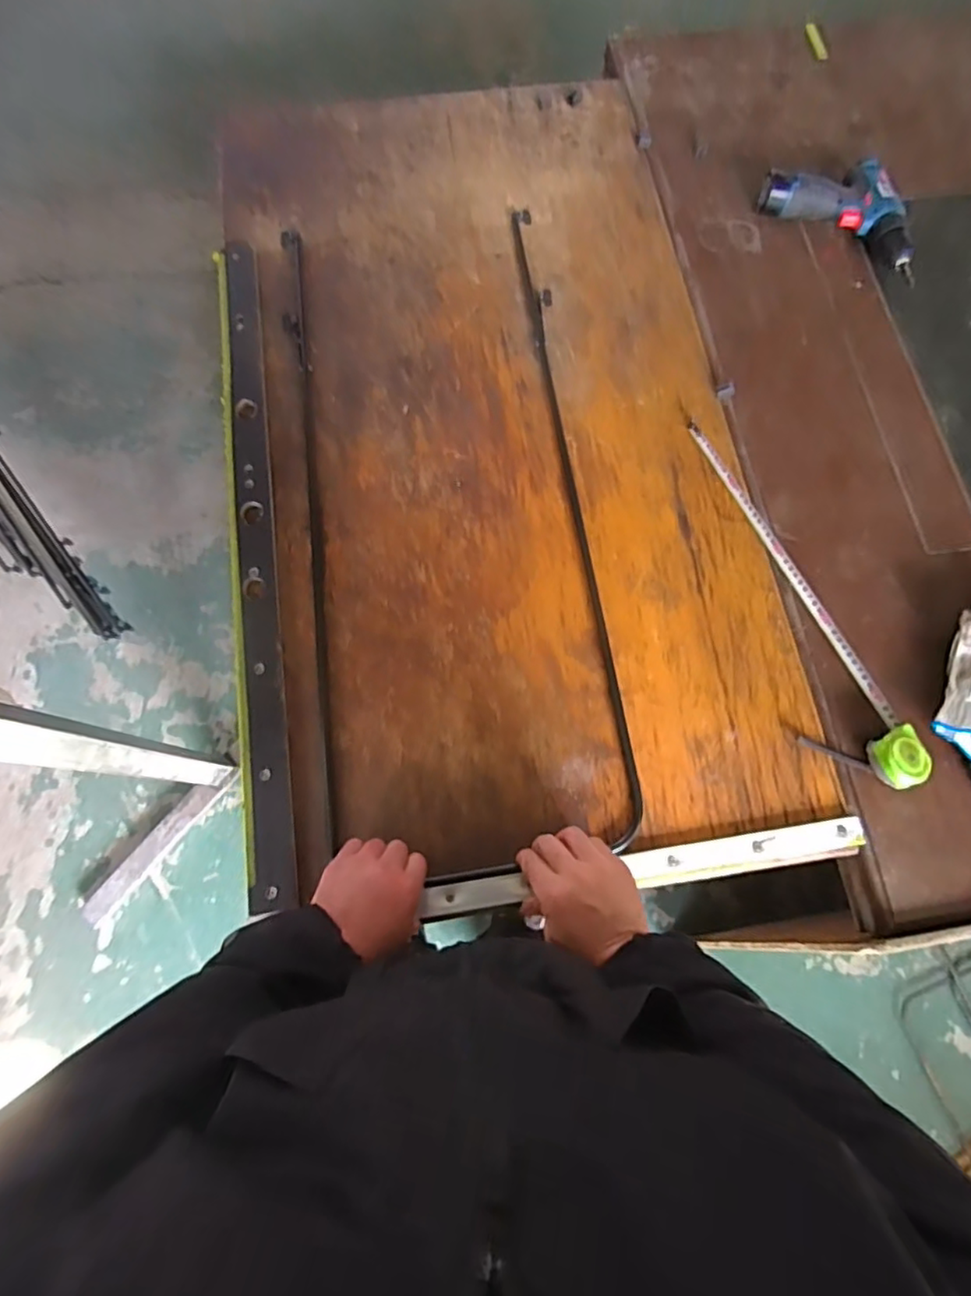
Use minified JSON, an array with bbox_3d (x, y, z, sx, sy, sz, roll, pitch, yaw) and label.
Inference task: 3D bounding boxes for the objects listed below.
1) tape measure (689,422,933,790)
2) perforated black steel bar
[{"bbox_3d":[0.369,-0.077,0.724,0.080,0.039,0.497,-18,75,-6],"label":"tape measure"},{"bbox_3d":[-0.279,-0.149,0.744,0.038,0.016,0.864,-8,74,-3],"label":"perforated black steel bar"}]

